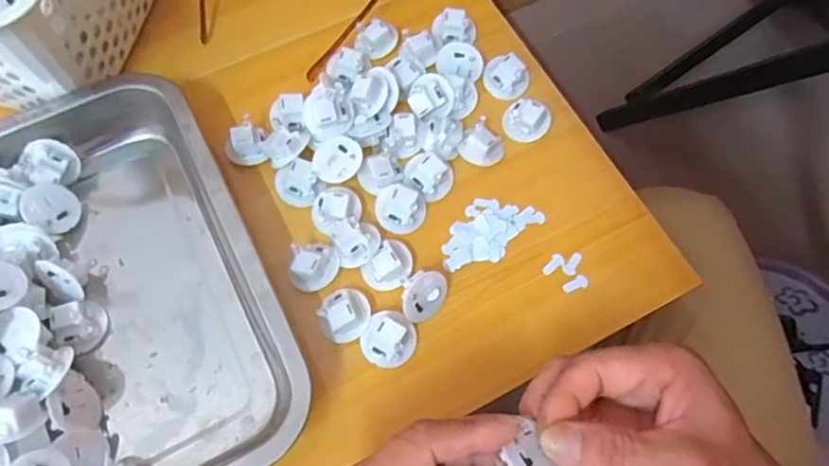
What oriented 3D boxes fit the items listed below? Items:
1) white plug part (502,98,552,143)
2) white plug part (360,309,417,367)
[{"bbox_3d":[0.077,-0.077,0.405,0.032,0.020,0.025,20,69,7],"label":"white plug part"},{"bbox_3d":[-0.015,0.062,0.348,0.032,0.018,0.031,0,68,-1],"label":"white plug part"}]

